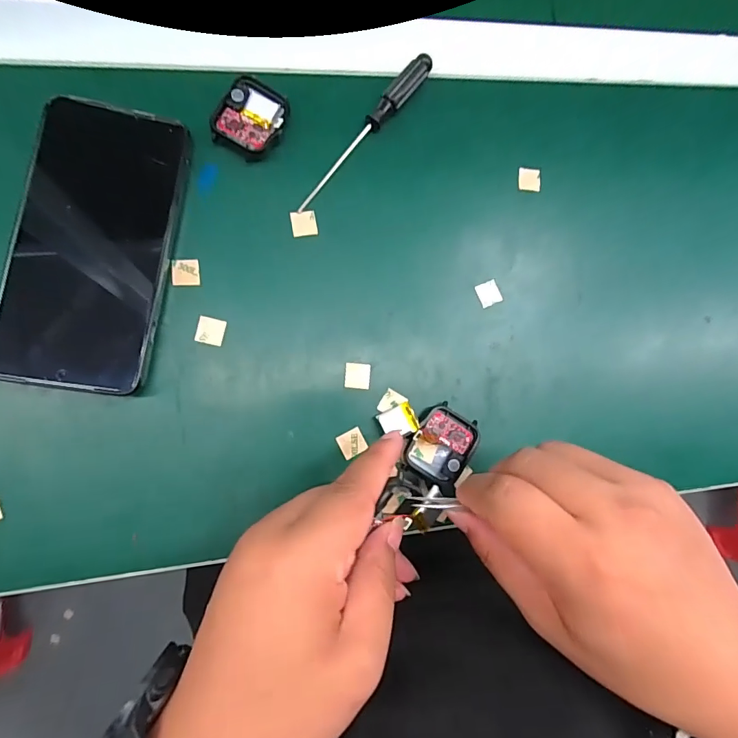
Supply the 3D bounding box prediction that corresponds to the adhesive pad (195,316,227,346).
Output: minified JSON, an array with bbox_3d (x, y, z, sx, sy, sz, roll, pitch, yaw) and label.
[{"bbox_3d":[-0.094,-0.023,0.258,0.015,0.004,0.016,12,85,-8],"label":"adhesive pad"}]

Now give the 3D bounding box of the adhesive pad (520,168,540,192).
[{"bbox_3d":[0.111,-0.131,0.301,0.015,0.004,0.015,4,86,-9],"label":"adhesive pad"}]

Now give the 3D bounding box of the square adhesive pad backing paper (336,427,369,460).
[{"bbox_3d":[-0.010,0.046,0.268,0.016,0.004,0.015,-27,92,-10],"label":"square adhesive pad backing paper"}]

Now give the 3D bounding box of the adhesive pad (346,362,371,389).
[{"bbox_3d":[-0.007,0.004,0.271,0.015,0.004,0.016,5,86,-9],"label":"adhesive pad"}]

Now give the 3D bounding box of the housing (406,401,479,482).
[{"bbox_3d":[0.045,0.046,0.272,0.036,0.010,0.043,30,83,-7],"label":"housing"}]

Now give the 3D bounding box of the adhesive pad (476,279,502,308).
[{"bbox_3d":[0.080,-0.050,0.292,0.016,0.004,0.016,-23,90,-12],"label":"adhesive pad"}]

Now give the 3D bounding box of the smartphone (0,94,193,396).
[{"bbox_3d":[-0.153,-0.070,0.245,0.077,0.017,0.159,9,86,-9],"label":"smartphone"}]

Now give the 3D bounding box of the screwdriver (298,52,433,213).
[{"bbox_3d":[-0.002,-0.152,0.279,0.012,0.011,0.130,39,82,-5],"label":"screwdriver"}]

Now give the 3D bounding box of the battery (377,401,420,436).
[{"bbox_3d":[0.018,0.032,0.265,0.021,0.005,0.019,-23,71,-6],"label":"battery"}]

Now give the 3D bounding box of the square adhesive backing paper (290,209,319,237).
[{"bbox_3d":[-0.040,-0.092,0.273,0.016,0.004,0.016,-10,89,-10],"label":"square adhesive backing paper"}]

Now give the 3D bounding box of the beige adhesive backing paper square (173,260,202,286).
[{"bbox_3d":[-0.109,-0.057,0.259,0.015,0.004,0.015,-5,88,-10],"label":"beige adhesive backing paper square"}]

